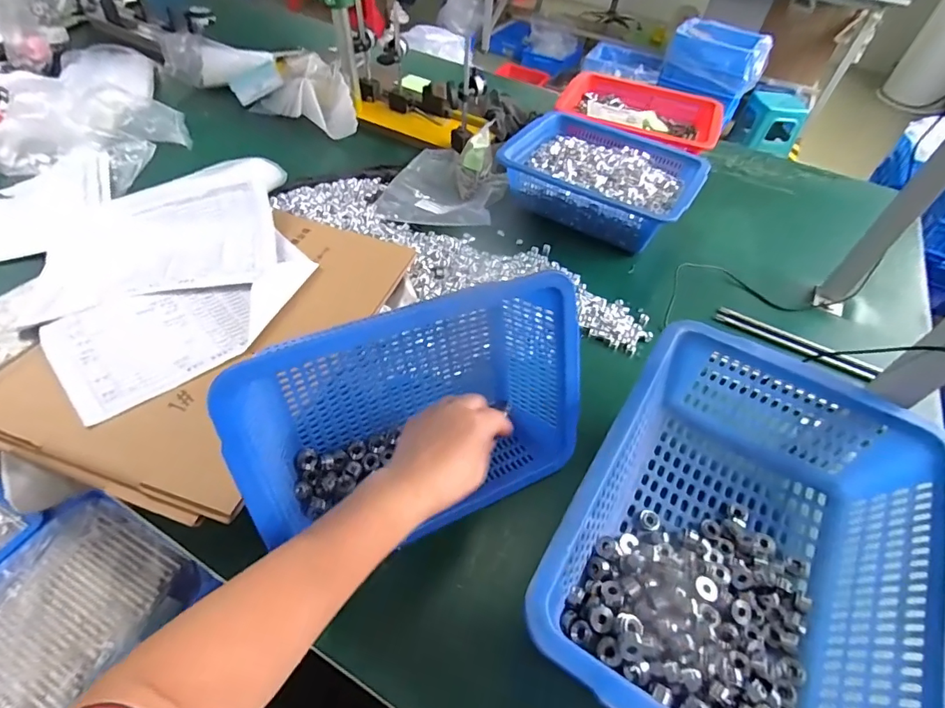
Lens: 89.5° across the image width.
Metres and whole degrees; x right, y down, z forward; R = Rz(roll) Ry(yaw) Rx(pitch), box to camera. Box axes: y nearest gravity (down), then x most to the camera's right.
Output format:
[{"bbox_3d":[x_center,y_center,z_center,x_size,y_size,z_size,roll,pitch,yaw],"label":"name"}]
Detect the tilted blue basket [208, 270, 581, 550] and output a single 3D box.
[{"bbox_3d":[-0.057,0.053,0.464,0.314,0.242,0.115,-17,30,-22],"label":"tilted blue basket"}]

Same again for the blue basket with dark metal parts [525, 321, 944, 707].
[{"bbox_3d":[0.229,0.164,0.425,0.261,0.131,0.355,28,53,17],"label":"blue basket with dark metal parts"}]

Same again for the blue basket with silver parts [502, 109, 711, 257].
[{"bbox_3d":[0.232,-0.314,0.848,0.304,0.087,0.253,29,53,18],"label":"blue basket with silver parts"}]

